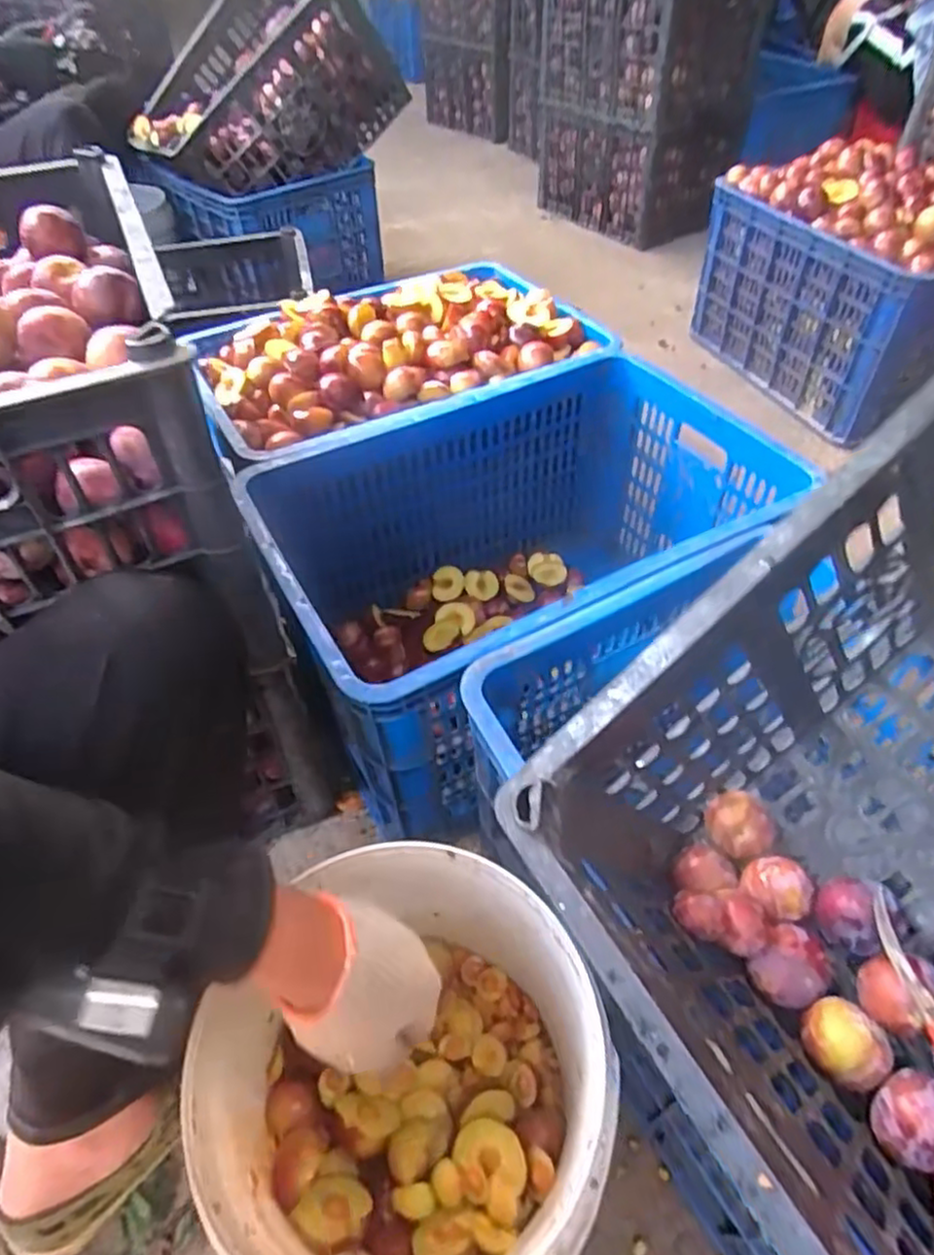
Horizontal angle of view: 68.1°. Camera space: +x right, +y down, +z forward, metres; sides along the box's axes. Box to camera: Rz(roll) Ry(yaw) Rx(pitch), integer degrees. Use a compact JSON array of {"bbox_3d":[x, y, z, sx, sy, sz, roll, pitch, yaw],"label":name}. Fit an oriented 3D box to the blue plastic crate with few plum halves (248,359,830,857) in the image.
[{"bbox_3d":[0.060,-0.061,0.825,0.539,0.286,0.365,-24,53,-18],"label":"blue plastic crate with few plum halves"}]

